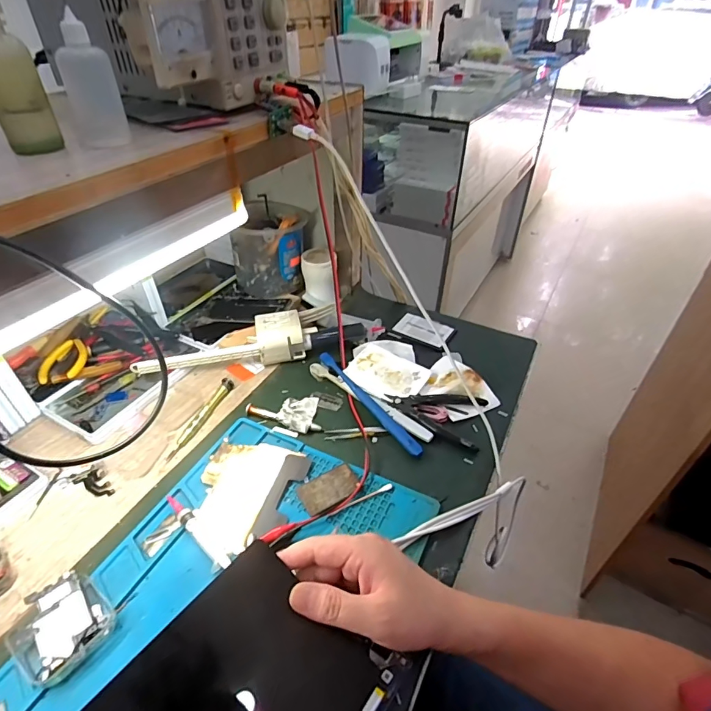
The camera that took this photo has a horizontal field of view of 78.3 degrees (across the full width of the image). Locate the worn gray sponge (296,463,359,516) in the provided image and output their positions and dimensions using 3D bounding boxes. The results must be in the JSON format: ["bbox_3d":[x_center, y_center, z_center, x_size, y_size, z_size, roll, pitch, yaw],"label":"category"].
[{"bbox_3d":[-0.026,0.137,0.450,0.060,0.005,0.038,-21,45,-24],"label":"worn gray sponge"}]

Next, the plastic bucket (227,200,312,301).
[{"bbox_3d":[-0.134,-0.173,0.705,0.116,0.117,0.114,1,40,0],"label":"plastic bucket"}]

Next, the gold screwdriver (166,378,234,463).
[{"bbox_3d":[-0.183,0.073,0.521,0.014,0.012,0.126,12,41,13],"label":"gold screwdriver"}]

